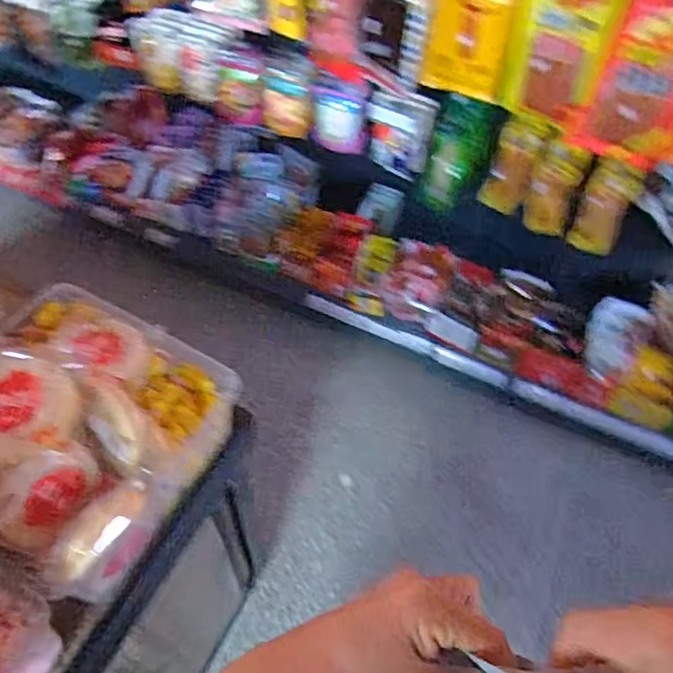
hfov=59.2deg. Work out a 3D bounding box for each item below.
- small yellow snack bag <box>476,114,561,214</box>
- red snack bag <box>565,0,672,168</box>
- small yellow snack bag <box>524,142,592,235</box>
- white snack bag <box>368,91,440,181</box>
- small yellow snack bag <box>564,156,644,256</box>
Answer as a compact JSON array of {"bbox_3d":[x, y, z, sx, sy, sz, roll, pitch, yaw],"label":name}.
[{"bbox_3d":[0.398,-0.379,1.322,0.027,0.242,0.116,-33,62,-23],"label":"small yellow snack bag"},{"bbox_3d":[0.555,-0.460,1.056,0.166,0.308,0.055,21,56,12],"label":"red snack bag"},{"bbox_3d":[0.479,-0.321,1.300,0.098,0.223,0.023,15,55,8],"label":"small yellow snack bag"},{"bbox_3d":[0.145,-0.471,1.355,0.148,0.182,0.066,13,55,6],"label":"white snack bag"},{"bbox_3d":[0.580,-0.282,1.303,0.112,0.233,0.044,4,54,0],"label":"small yellow snack bag"}]

